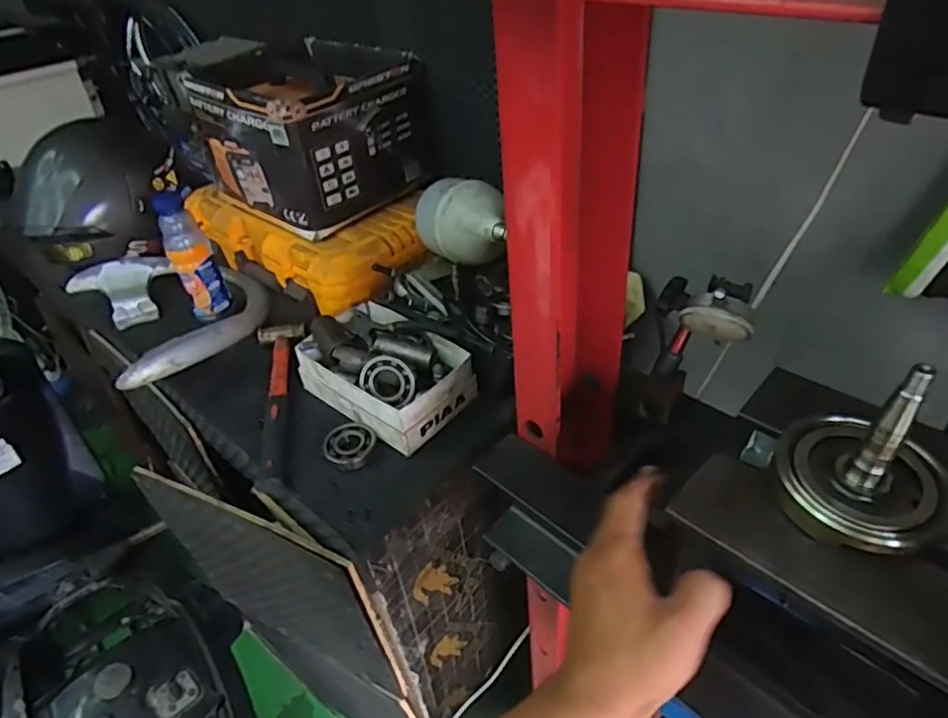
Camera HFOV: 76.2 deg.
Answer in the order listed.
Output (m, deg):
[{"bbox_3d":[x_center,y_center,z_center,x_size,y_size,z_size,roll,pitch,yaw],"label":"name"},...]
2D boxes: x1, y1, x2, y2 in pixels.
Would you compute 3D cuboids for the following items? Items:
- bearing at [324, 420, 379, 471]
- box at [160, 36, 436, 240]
[{"bbox_3d":[-0.155,0.106,0.761,0.058,0.015,0.066,9,43,18],"label":"bearing"},{"bbox_3d":[-0.271,-0.380,1.014,0.309,0.204,0.288,30,52,35],"label":"box"}]

